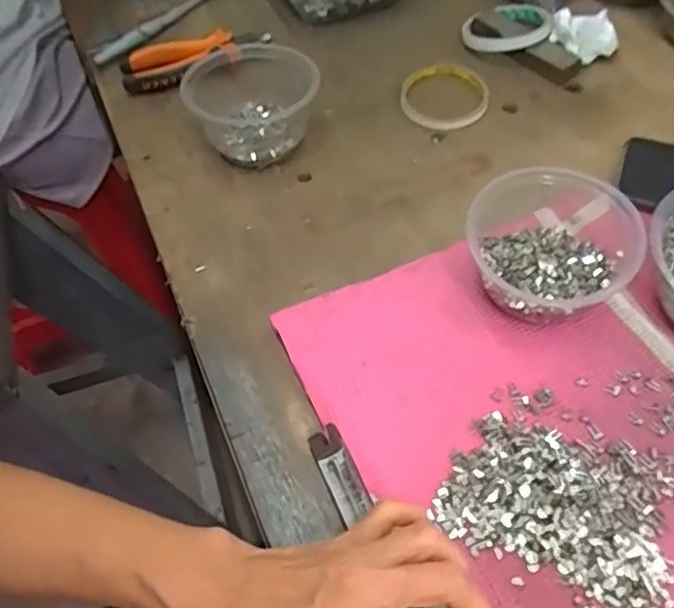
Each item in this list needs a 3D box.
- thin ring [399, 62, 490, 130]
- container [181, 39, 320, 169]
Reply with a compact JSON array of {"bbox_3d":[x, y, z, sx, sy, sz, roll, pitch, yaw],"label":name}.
[{"bbox_3d":[0.100,-0.202,0.622,0.082,0.008,0.097,-8,54,-2],"label":"thin ring"},{"bbox_3d":[-0.077,-0.189,0.594,0.113,0.059,0.129,-12,55,-5],"label":"container"}]

